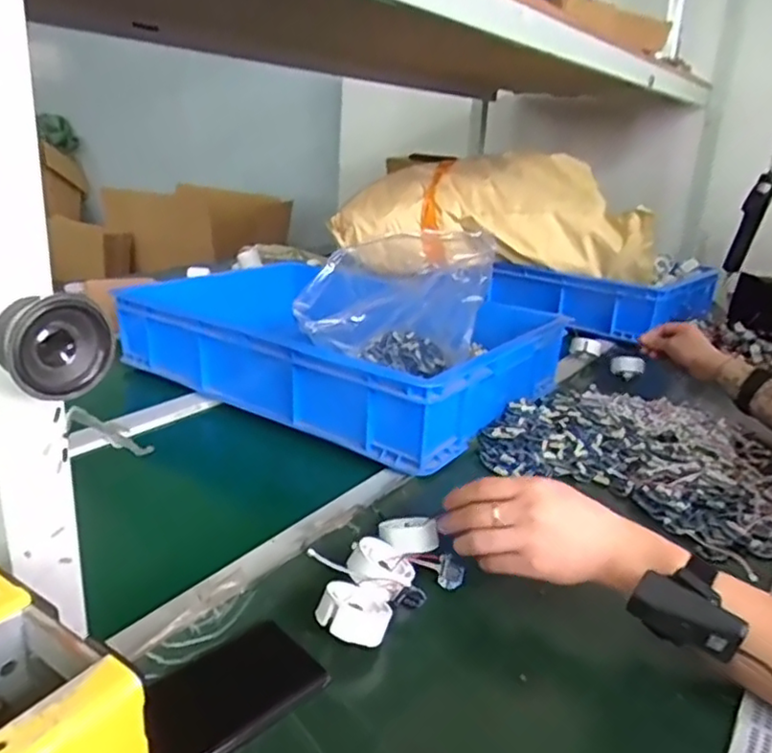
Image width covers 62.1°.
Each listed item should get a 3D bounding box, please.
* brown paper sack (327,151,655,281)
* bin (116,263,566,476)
[{"bbox_3d":[0.244,-0.371,1.420,0.679,0.205,0.248,6,20,5],"label":"brown paper sack"},{"bbox_3d":[-0.076,-0.060,0.984,0.563,0.102,0.377,18,24,33],"label":"bin"}]

